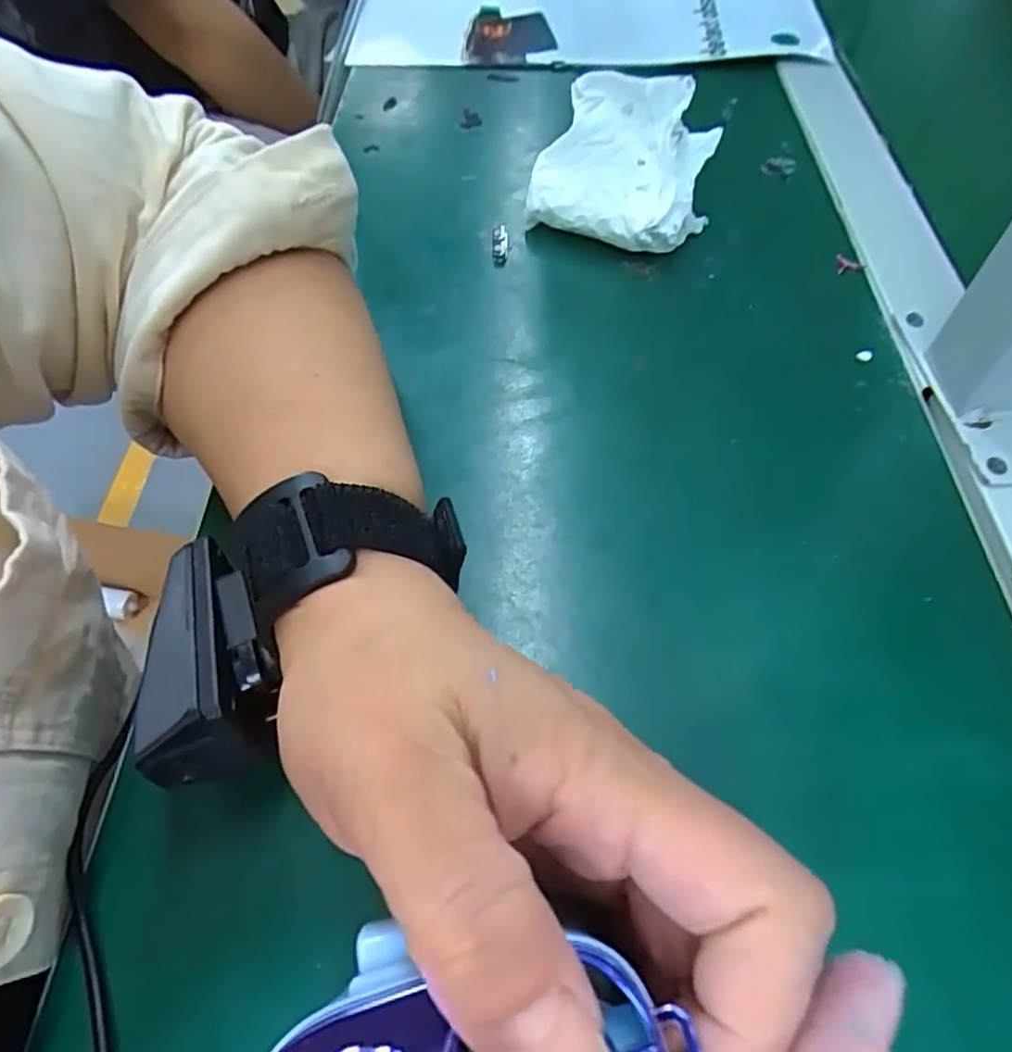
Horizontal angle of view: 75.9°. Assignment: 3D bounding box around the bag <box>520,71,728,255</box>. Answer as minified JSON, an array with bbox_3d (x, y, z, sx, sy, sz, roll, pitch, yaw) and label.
[{"bbox_3d":[0.058,-0.179,0.326,0.083,0.062,0.060,28,63,19],"label":"bag"}]

